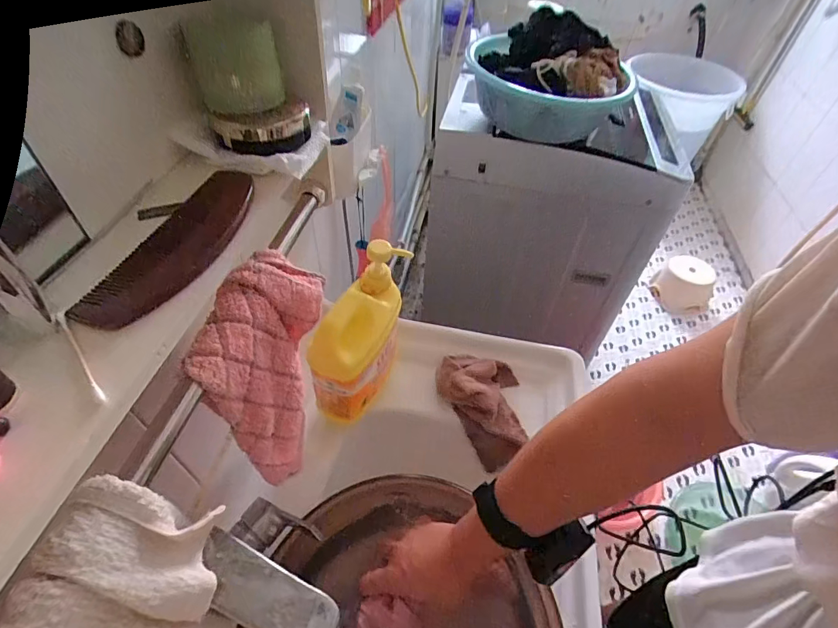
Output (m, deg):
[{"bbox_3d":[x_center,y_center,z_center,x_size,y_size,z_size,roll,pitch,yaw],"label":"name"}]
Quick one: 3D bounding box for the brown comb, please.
[{"bbox_3d":[-0.158,-0.049,0.289,0.047,0.011,0.154,12,48,7],"label":"brown comb"}]

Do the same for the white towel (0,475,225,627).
[{"bbox_3d":[-0.164,0.162,0.247,0.032,0.110,0.104,-1,51,24],"label":"white towel"}]

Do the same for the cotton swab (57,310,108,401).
[{"bbox_3d":[-0.176,0.021,0.225,0.004,0.004,0.070,-32,57,-28],"label":"cotton swab"}]

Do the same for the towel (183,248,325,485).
[{"bbox_3d":[-0.131,0.052,0.406,0.064,0.175,0.144,8,48,4],"label":"towel"}]

